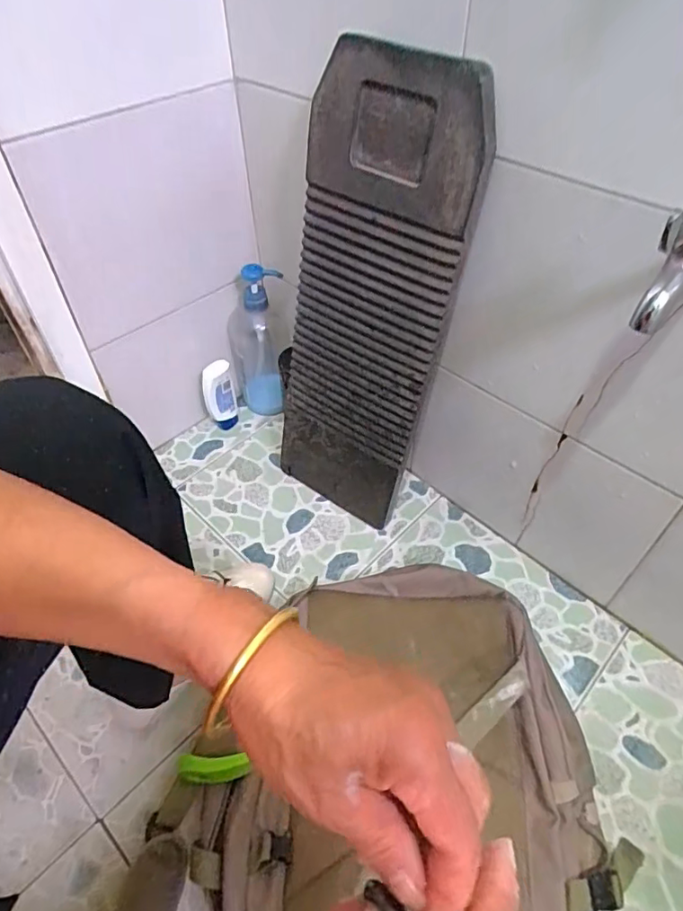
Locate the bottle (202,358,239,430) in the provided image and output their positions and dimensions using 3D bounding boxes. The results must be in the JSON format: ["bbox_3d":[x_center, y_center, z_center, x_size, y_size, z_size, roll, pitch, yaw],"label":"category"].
[{"bbox_3d":[-0.192,-0.089,0.877,0.046,0.138,0.025,-13,51,-12],"label":"bottle"}]

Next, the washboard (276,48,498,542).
[{"bbox_3d":[0.021,-0.144,0.648,0.193,0.537,0.026,31,45,22],"label":"washboard"}]

